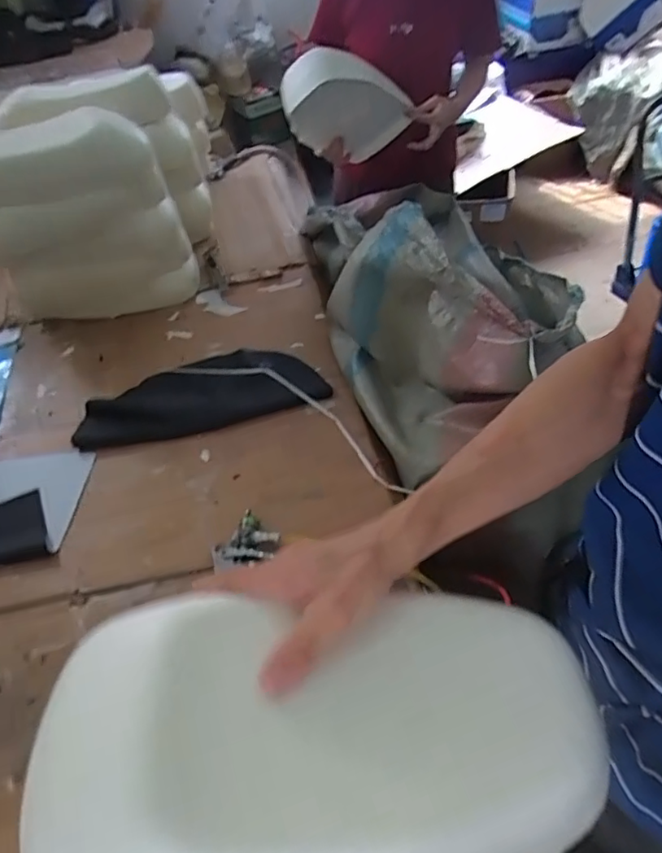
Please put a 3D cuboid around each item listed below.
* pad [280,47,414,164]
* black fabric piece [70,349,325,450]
[{"bbox_3d":[0.032,-0.669,1.215,0.044,0.180,0.394,53,32,12],"label":"pad"},{"bbox_3d":[-0.238,-0.072,1.076,0.435,0.026,0.190,-13,45,-8],"label":"black fabric piece"}]

